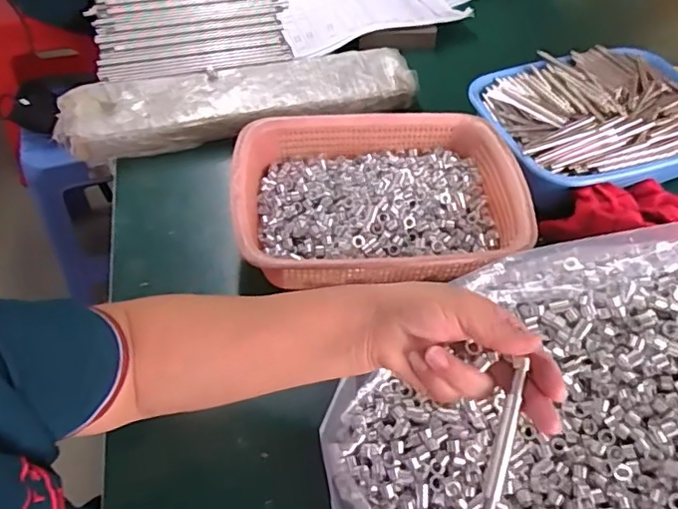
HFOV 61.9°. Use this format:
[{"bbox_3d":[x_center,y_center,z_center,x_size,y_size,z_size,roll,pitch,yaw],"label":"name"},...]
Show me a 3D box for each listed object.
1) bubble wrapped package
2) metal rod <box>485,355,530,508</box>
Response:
[{"bbox_3d":[-0.125,-0.204,0.738,0.454,0.040,0.111,-13,53,-12],"label":"bubble wrapped package"},{"bbox_3d":[0.090,0.169,0.349,0.009,0.012,0.206,16,73,11],"label":"metal rod"}]

